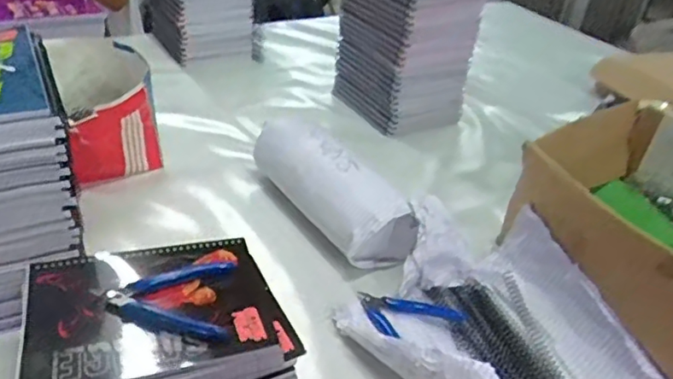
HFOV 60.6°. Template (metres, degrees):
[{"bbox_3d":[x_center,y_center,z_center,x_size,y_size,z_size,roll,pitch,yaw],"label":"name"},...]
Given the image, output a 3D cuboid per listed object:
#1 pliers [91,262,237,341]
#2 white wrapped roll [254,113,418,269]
[{"bbox_3d":[-0.153,0.096,0.522,0.116,0.013,0.087,5,34,-3],"label":"pliers"},{"bbox_3d":[-0.003,-0.008,0.764,0.099,0.085,0.253,-17,41,-31],"label":"white wrapped roll"}]

